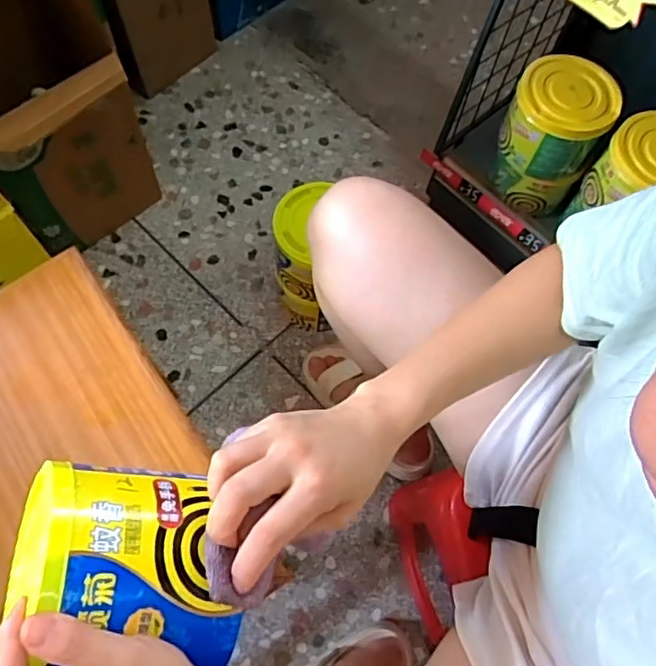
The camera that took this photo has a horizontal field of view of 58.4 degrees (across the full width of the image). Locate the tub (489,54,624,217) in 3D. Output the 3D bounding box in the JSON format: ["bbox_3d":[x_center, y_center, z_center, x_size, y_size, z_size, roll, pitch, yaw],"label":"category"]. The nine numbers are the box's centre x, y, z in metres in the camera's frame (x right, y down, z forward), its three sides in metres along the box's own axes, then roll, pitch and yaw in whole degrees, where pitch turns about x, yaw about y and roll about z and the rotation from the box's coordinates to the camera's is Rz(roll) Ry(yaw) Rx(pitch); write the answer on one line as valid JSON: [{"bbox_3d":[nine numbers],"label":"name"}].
[{"bbox_3d":[0.324,-0.286,0.872,0.132,0.190,0.138,1,67,-3],"label":"tub"}]

